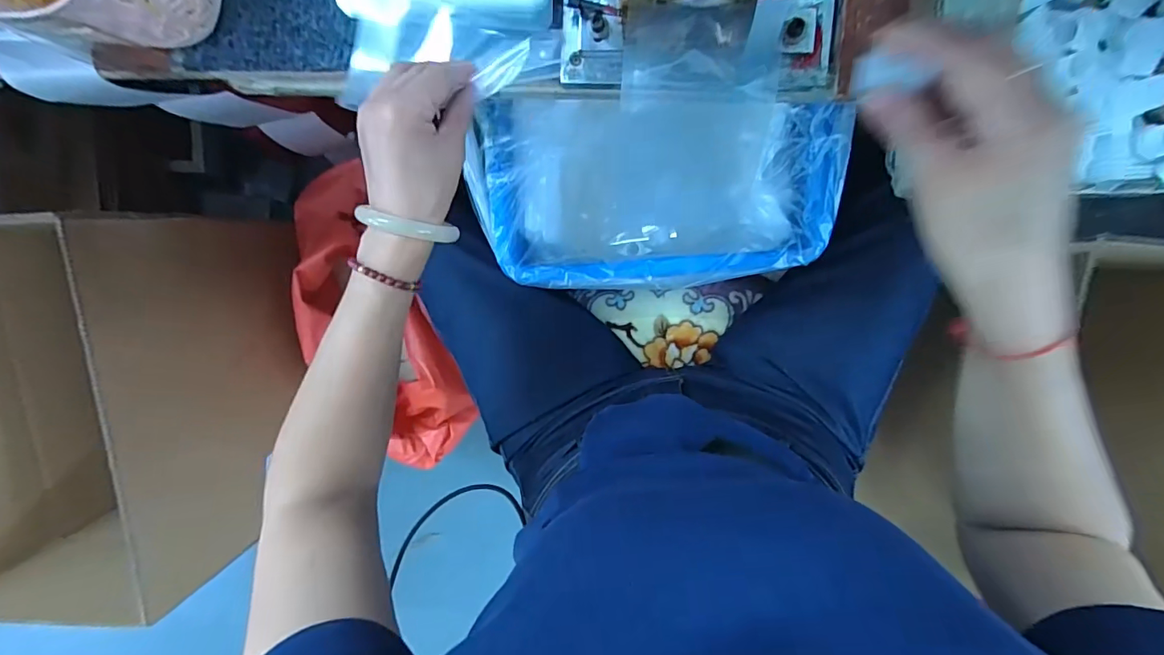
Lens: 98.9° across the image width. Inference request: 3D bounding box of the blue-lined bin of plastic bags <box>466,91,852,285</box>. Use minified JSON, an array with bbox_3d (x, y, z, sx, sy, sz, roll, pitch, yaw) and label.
[{"bbox_3d":[0.074,-0.155,0.592,0.374,0.165,0.201,2,98,5],"label":"blue-lined bin of plastic bags"}]

